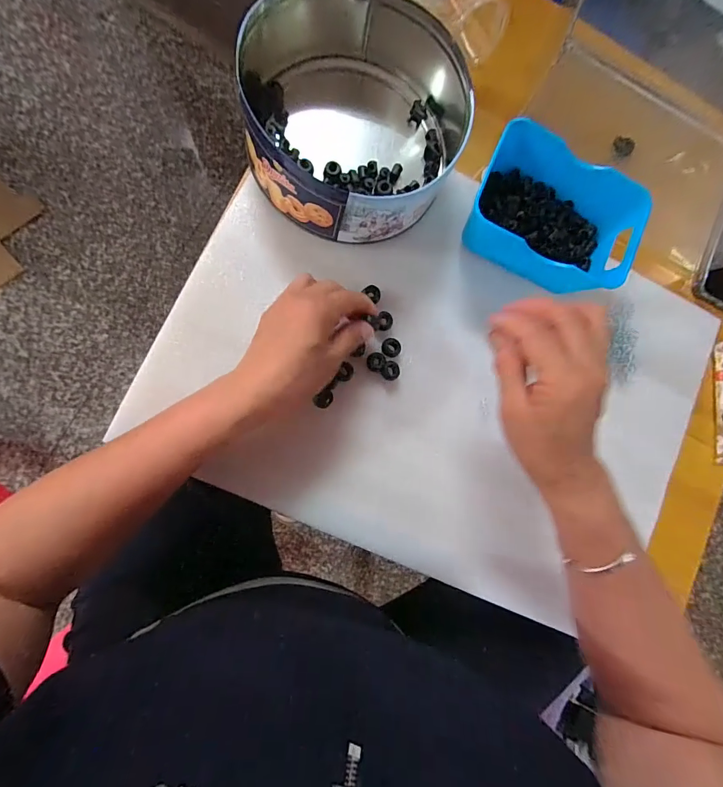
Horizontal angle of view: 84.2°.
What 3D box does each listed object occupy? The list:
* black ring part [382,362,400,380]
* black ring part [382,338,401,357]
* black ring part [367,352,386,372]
[{"bbox_3d":[0.028,-0.021,0.373,0.016,0.004,0.018,37,81,-5],"label":"black ring part"},{"bbox_3d":[0.028,-0.043,0.375,0.019,0.004,0.018,1,85,-10],"label":"black ring part"},{"bbox_3d":[0.013,-0.030,0.369,0.016,0.004,0.018,32,81,-6],"label":"black ring part"}]

